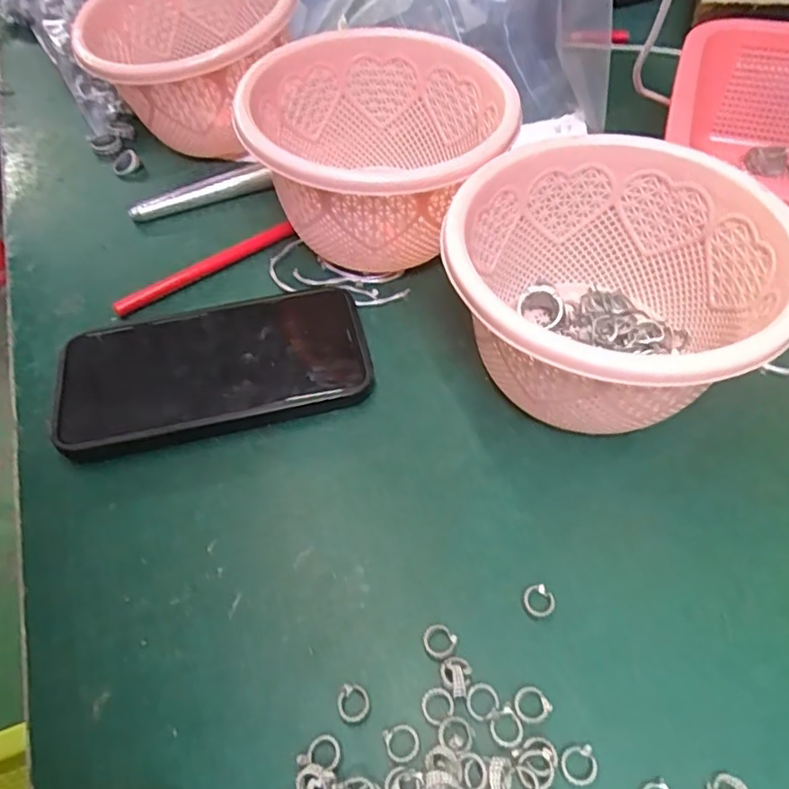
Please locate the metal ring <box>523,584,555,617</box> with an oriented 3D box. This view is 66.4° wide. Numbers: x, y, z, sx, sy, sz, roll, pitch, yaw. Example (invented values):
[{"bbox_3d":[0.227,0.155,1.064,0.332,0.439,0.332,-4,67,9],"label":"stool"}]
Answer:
[{"bbox_3d":[0.060,0.086,0.251,0.013,0.004,0.013,-2,54,3],"label":"metal ring"}]

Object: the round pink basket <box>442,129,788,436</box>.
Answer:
[{"bbox_3d":[0.104,-0.046,0.294,0.143,0.088,0.135,-2,54,3],"label":"round pink basket"}]

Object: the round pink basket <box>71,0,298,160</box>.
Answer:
[{"bbox_3d":[-0.136,-0.235,0.427,0.138,0.101,0.140,-2,54,3],"label":"round pink basket"}]

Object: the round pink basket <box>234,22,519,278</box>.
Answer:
[{"bbox_3d":[-0.007,-0.131,0.354,0.137,0.098,0.139,-2,54,3],"label":"round pink basket"}]

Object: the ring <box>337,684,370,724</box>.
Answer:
[{"bbox_3d":[-0.016,0.117,0.229,0.012,0.004,0.013,-2,54,3],"label":"ring"}]

